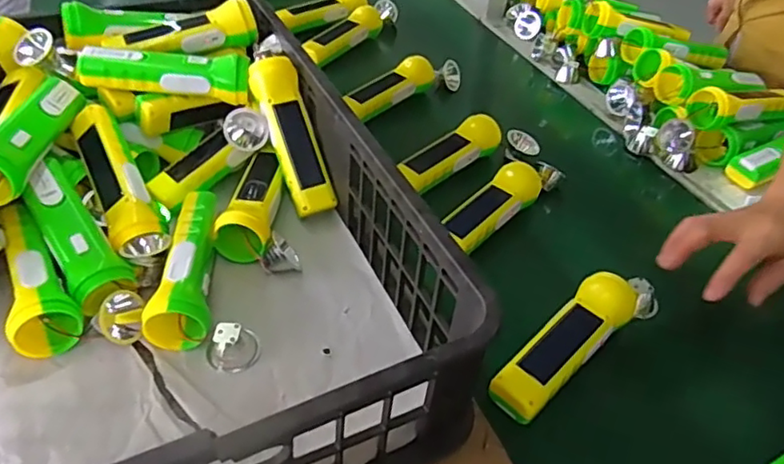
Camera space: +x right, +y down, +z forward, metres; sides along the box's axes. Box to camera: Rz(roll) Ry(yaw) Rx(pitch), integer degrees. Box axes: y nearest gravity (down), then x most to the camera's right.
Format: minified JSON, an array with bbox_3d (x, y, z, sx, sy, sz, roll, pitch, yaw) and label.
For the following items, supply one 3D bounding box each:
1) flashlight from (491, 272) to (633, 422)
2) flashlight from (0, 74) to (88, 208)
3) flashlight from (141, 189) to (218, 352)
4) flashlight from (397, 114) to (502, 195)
[{"bbox_3d":[0.156,0.097,0.518,0.048,0.040,0.169,34,51,28],"label":"flashlight"},{"bbox_3d":[-0.334,-0.089,0.536,0.045,0.049,0.145,5,43,0],"label":"flashlight"},{"bbox_3d":[-0.188,0.029,0.538,0.052,0.044,0.160,-2,43,-8],"label":"flashlight"},{"bbox_3d":[0.067,-0.096,0.698,0.139,0.040,0.043,-27,52,-30],"label":"flashlight"}]

